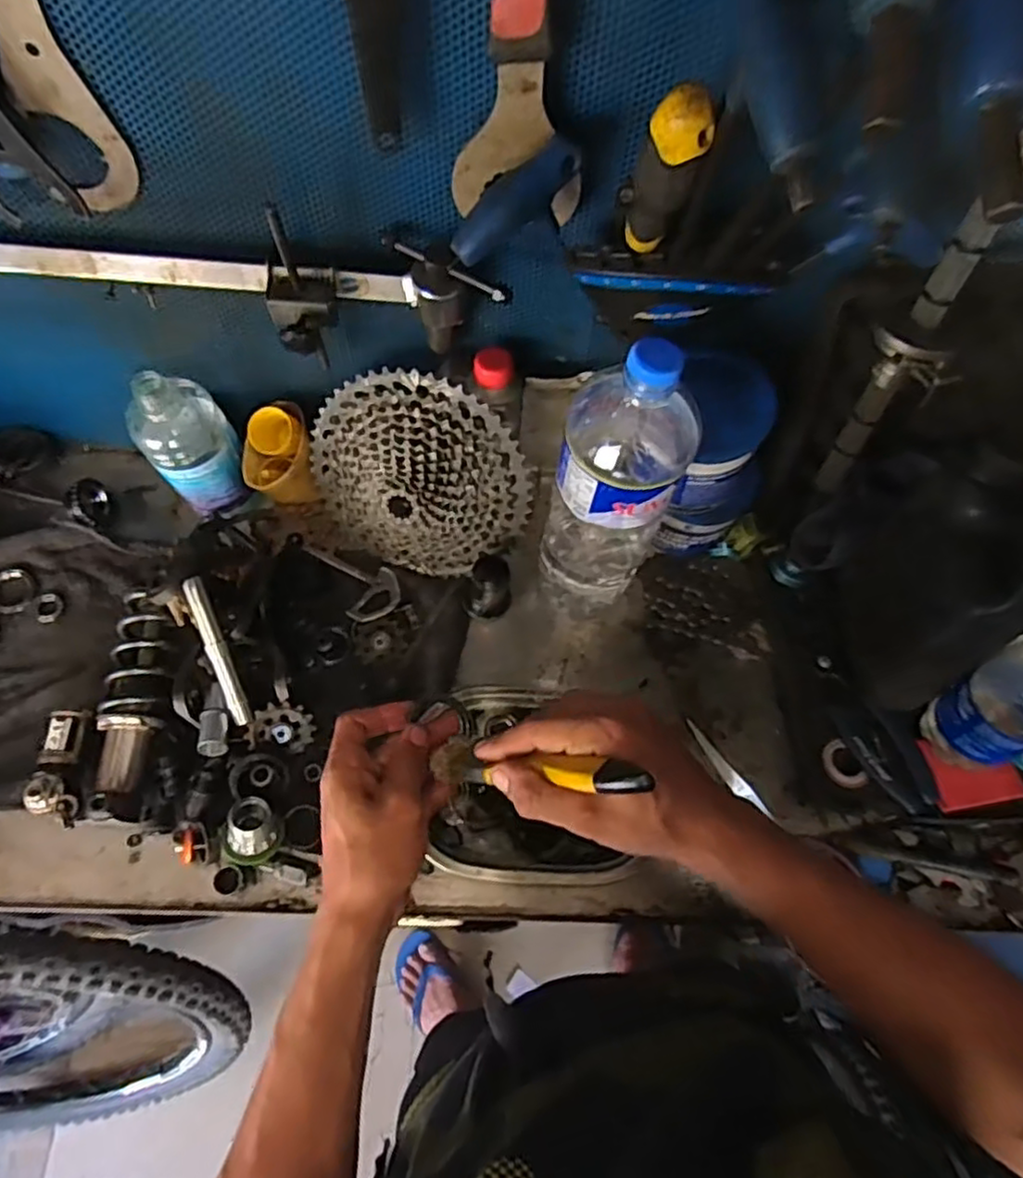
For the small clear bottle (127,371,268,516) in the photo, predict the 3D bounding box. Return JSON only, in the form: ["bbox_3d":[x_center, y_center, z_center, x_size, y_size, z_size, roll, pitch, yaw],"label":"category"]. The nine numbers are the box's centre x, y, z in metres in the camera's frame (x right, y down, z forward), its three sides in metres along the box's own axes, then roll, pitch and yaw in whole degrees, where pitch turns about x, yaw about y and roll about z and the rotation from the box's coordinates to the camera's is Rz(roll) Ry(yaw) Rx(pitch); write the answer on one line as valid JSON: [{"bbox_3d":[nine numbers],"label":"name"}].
[{"bbox_3d":[-0.281,-0.123,0.616,0.071,0.168,0.068,1,68,-1],"label":"small clear bottle"}]

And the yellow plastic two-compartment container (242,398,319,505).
[{"bbox_3d":[-0.211,-0.122,0.634,0.060,0.073,0.071,-8,68,-5],"label":"yellow plastic two-compartment container"}]

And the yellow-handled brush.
[{"bbox_3d":[0.011,0.107,0.418,0.155,0.012,0.027,-8,60,41],"label":"yellow-handled brush"}]

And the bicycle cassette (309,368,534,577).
[{"bbox_3d":[-0.089,-0.086,0.593,0.189,0.195,0.050,46,35,-18],"label":"bicycle cassette"}]

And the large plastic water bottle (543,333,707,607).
[{"bbox_3d":[0.078,-0.073,0.537,0.081,0.318,0.088,1,68,-1],"label":"large plastic water bottle"}]

